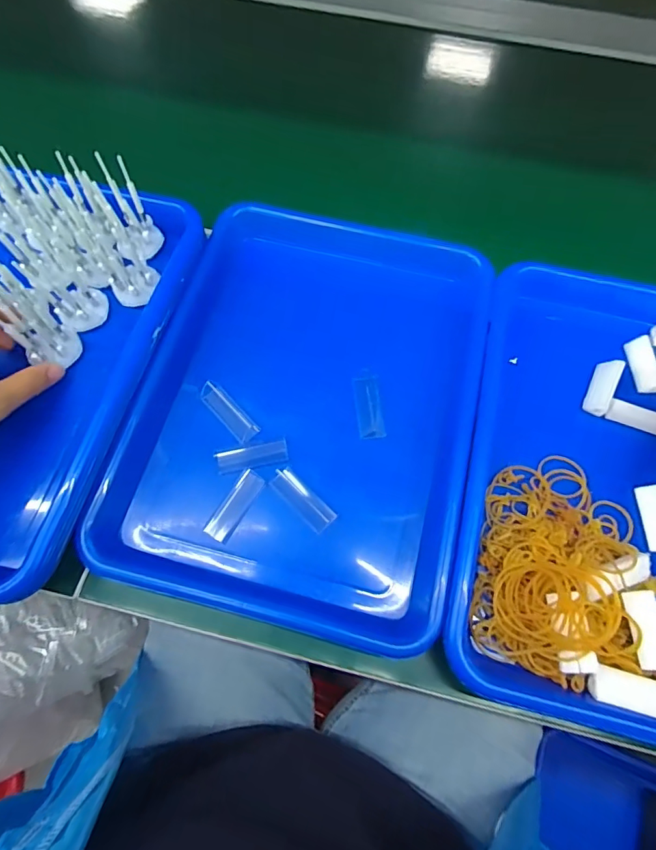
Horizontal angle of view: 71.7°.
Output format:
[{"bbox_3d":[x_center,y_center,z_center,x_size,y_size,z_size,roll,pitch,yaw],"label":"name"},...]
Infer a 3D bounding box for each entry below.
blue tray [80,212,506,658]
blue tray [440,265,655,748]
[{"bbox_3d":[-0.011,-0.030,0.360,0.239,0.034,0.342,13,68,4],"label":"blue tray"},{"bbox_3d":[0.225,0.034,0.342,0.246,0.048,0.350,13,68,4],"label":"blue tray"}]

